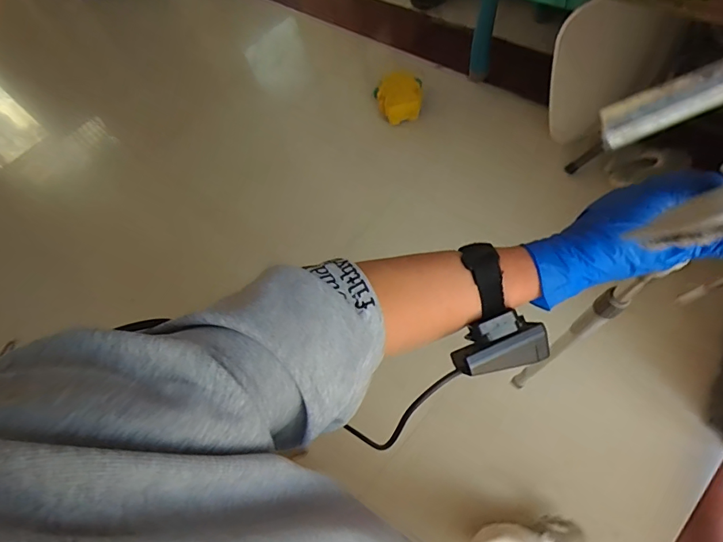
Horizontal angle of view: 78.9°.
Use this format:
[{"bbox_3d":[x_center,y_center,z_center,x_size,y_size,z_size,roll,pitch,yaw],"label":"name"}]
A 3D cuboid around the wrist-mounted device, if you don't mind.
[{"bbox_3d":[0.105,0.054,0.330,0.076,0.028,0.030,-8,55,-11],"label":"wrist-mounted device"}]

